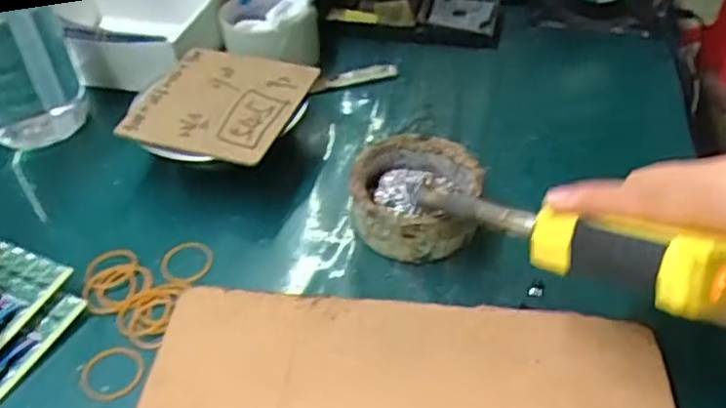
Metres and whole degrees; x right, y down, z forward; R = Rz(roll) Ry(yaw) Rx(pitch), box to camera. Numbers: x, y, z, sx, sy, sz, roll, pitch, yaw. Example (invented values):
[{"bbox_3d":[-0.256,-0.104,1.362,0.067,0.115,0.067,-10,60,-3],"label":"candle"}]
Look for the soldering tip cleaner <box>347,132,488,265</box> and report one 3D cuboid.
[{"bbox_3d":[0.034,-0.003,0.423,0.077,0.045,0.078,7,44,10],"label":"soldering tip cleaner"}]

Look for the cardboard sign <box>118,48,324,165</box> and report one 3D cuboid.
[{"bbox_3d":[-0.102,-0.078,0.484,0.112,0.006,0.118,12,46,16],"label":"cardboard sign"}]

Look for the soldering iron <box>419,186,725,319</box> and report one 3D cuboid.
[{"bbox_3d":[0.092,0.014,0.328,0.034,0.034,0.178,-36,34,-30],"label":"soldering iron"}]

